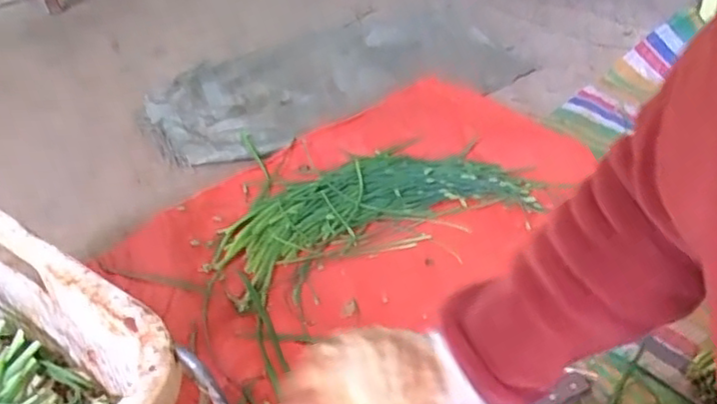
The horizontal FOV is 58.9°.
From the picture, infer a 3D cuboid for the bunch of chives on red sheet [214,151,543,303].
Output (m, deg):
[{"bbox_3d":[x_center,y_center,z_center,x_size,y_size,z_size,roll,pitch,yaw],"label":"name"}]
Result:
[{"bbox_3d":[0.006,0.013,1.044,0.482,0.035,0.230,-18,41,-18],"label":"bunch of chives on red sheet"}]

